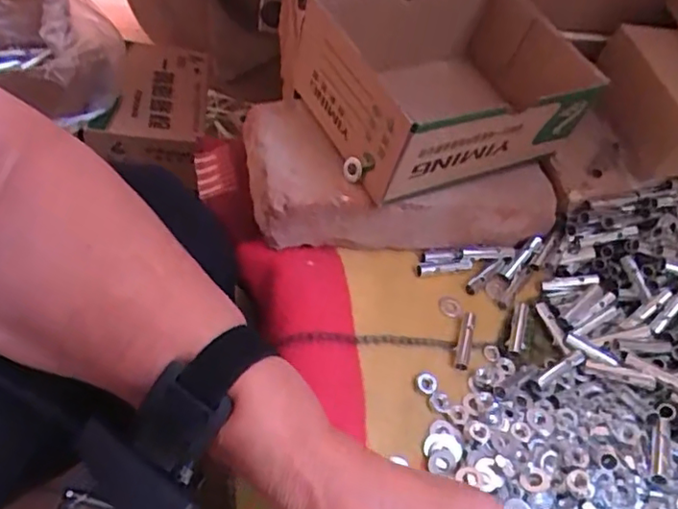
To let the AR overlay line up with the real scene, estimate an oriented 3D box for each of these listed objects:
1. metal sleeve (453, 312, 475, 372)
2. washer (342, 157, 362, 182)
[{"bbox_3d":[0.087,0.059,0.420,0.010,0.007,0.047,19,50,2],"label":"metal sleeve"},{"bbox_3d":[0.009,-0.058,0.408,0.005,0.016,0.016,-23,78,-45],"label":"washer"}]

